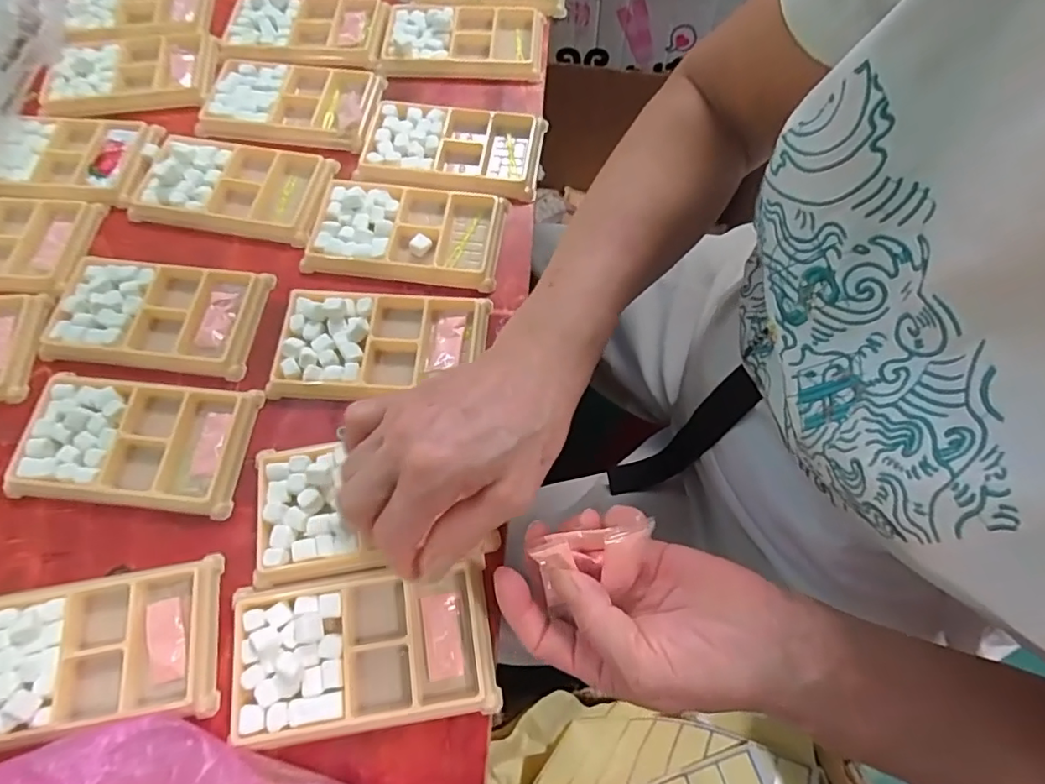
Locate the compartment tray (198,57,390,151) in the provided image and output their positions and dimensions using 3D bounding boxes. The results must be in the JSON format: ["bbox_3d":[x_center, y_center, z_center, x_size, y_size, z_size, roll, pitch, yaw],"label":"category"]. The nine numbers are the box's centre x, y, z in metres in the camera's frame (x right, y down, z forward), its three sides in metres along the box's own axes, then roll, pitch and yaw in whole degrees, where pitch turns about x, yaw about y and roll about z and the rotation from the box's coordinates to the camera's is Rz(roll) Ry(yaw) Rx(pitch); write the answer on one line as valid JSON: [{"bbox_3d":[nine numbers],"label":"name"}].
[{"bbox_3d":[-0.186,-0.235,0.450,0.135,0.020,0.078,5,68,3],"label":"compartment tray"}]

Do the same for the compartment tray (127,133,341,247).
[{"bbox_3d":[-0.214,-0.155,0.416,0.137,0.020,0.079,10,68,5],"label":"compartment tray"}]

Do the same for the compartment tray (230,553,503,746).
[{"bbox_3d":[-0.084,0.134,0.293,0.134,0.015,0.076,-8,68,-2],"label":"compartment tray"}]

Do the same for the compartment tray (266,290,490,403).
[{"bbox_3d":[-0.092,-0.032,0.363,0.133,0.015,0.073,1,68,1],"label":"compartment tray"}]

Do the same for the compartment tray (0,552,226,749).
[{"bbox_3d":[-0.233,0.138,0.295,0.134,0.016,0.077,-9,68,-3],"label":"compartment tray"}]

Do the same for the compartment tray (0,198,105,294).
[{"bbox_3d":[-0.378,-0.107,0.400,0.131,0.015,0.075,2,68,2],"label":"compartment tray"}]

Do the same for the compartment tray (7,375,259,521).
[{"bbox_3d":[-0.240,0.029,0.341,0.138,0.011,0.077,5,68,3],"label":"compartment tray"}]

